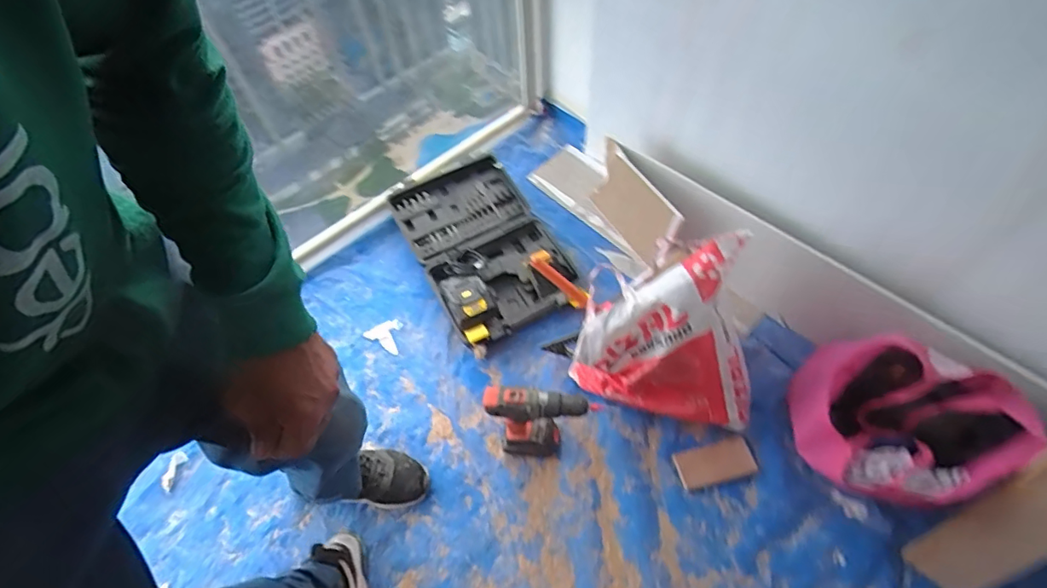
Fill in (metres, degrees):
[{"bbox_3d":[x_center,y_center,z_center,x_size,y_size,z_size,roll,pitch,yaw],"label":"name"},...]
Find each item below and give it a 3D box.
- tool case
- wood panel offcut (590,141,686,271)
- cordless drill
[{"bbox_3d":[-0.114,-0.142,1.356,0.345,0.096,0.569,-27,61,-14],"label":"tool case"},{"bbox_3d":[0.270,-0.214,1.260,0.013,0.214,0.287,-23,62,-18],"label":"wood panel offcut"},{"bbox_3d":[0.032,0.256,1.004,0.203,0.231,0.074,0,58,3],"label":"cordless drill"}]

